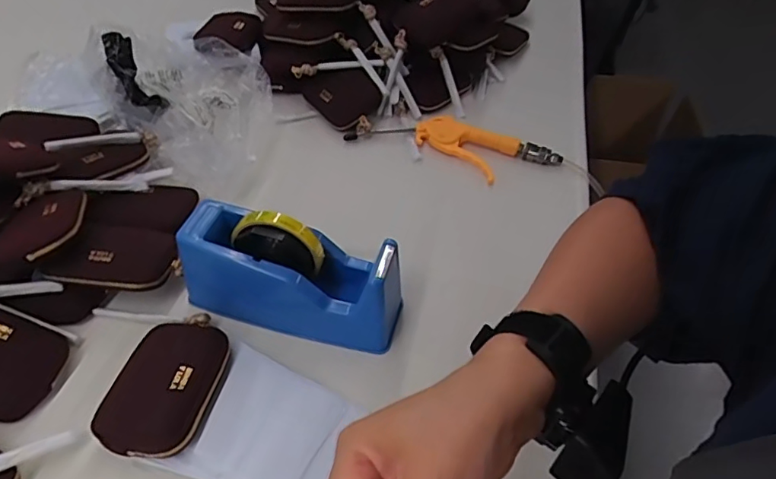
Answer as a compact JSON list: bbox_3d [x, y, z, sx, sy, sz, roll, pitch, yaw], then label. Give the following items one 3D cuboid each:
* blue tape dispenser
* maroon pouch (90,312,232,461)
[{"bbox_3d":[-0.090,0.027,0.490,0.205,0.099,0.073,11,47,8],"label":"blue tape dispenser"},{"bbox_3d":[-0.182,0.121,0.450,0.080,0.034,0.125,11,47,8],"label":"maroon pouch"}]

